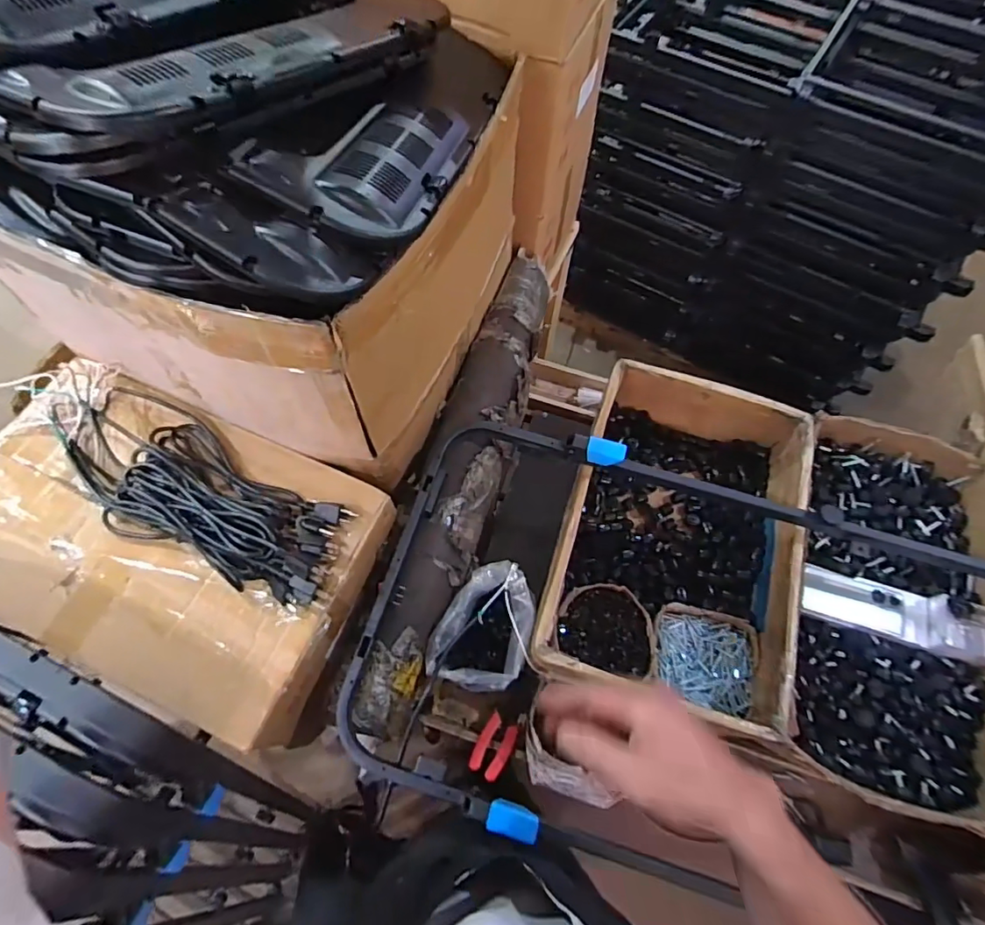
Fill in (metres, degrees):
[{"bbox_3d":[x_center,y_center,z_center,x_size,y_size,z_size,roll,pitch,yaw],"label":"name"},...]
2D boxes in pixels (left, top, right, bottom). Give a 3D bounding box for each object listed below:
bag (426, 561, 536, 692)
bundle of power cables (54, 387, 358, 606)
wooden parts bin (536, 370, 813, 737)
[{"bbox_3d":[-0.006,0.247,0.792,0.123,0.110,0.173,22,67,9],"label":"bag"},{"bbox_3d":[-0.402,0.037,0.706,0.468,0.043,0.176,29,68,12],"label":"bundle of power cables"},{"bbox_3d":[0.297,0.115,0.870,0.344,0.172,0.522,18,66,7],"label":"wooden parts bin"}]

